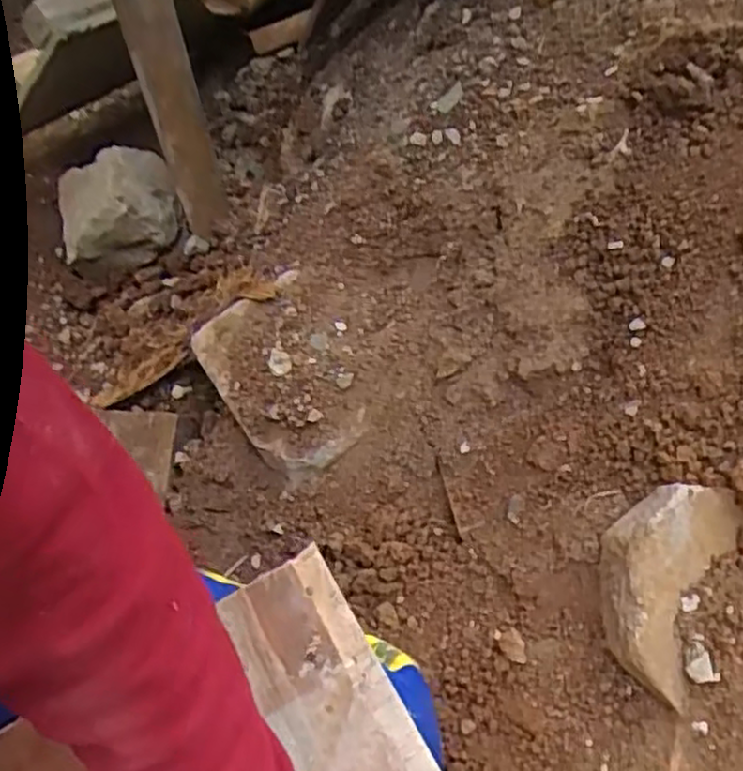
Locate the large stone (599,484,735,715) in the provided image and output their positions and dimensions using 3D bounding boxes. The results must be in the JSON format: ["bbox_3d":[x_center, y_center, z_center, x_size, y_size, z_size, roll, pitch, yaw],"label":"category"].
[{"bbox_3d":[0.201,0.136,0.515,0.081,0.044,0.147,19,81,21],"label":"large stone"}]

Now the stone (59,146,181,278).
[{"bbox_3d":[-0.377,-0.268,1.063,0.177,0.129,0.151,-14,50,-6],"label":"stone"}]

